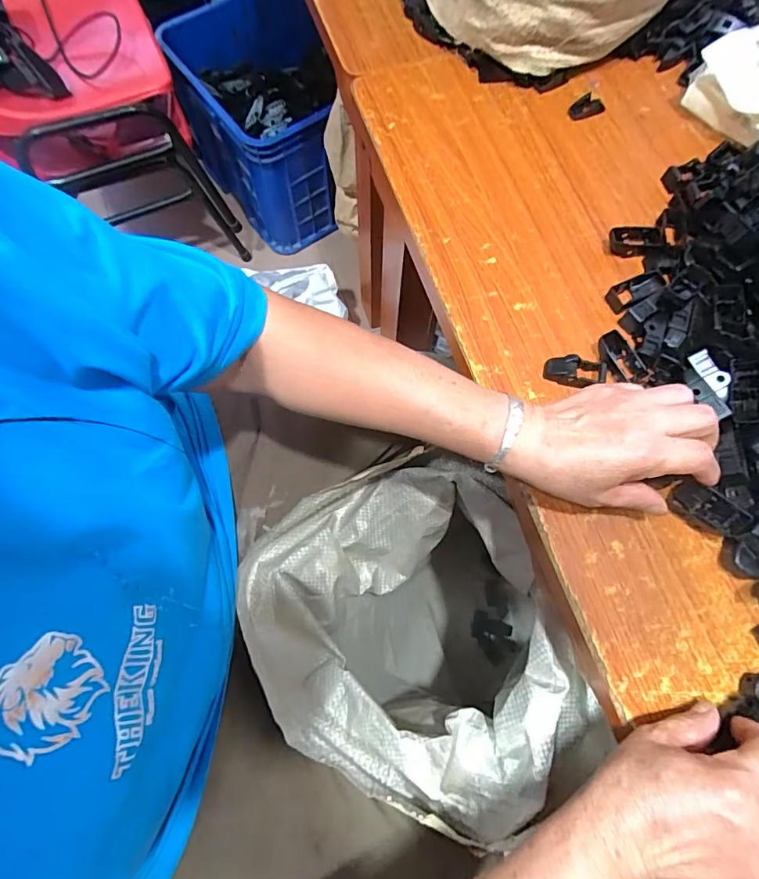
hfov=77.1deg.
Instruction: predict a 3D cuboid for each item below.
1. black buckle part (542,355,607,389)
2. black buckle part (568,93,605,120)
[{"bbox_3d":[0.172,-0.058,0.416,0.052,0.018,0.026,7,71,2],"label":"black buckle part"},{"bbox_3d":[0.228,-0.364,0.523,0.040,0.006,0.026,-31,74,-10],"label":"black buckle part"}]

